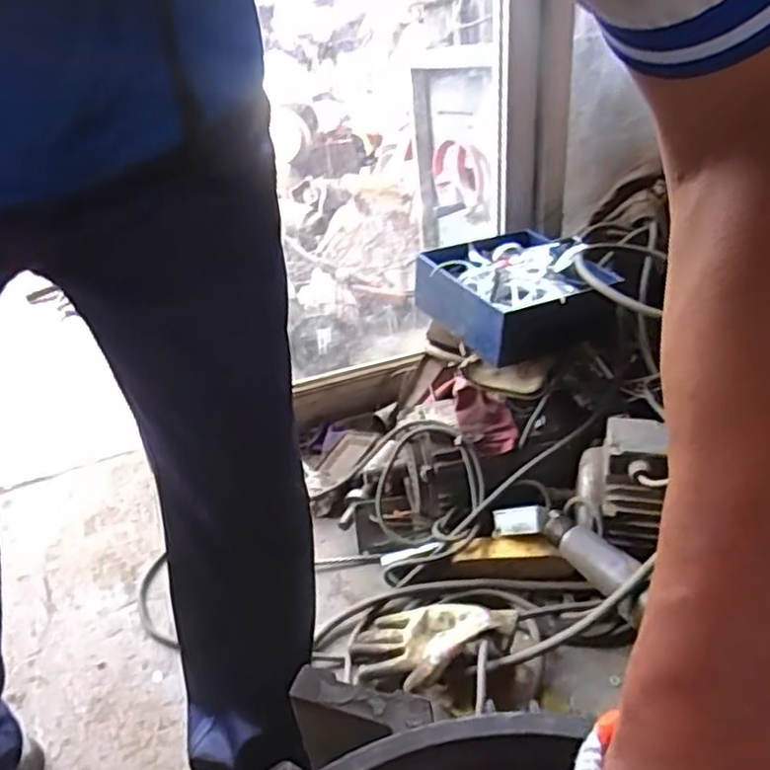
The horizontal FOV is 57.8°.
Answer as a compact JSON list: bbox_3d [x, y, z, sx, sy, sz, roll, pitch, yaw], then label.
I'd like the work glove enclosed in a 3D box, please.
[{"bbox_3d":[0.056,0.327,0.885,0.215,0.025,0.105,-21,28,12],"label":"work glove"}]

